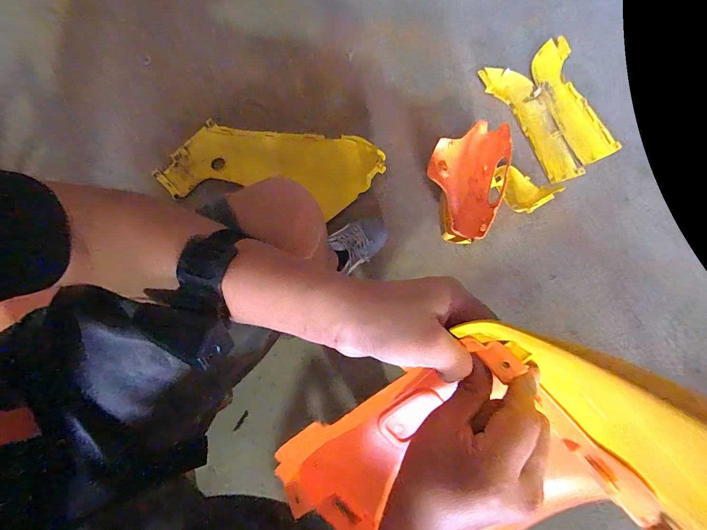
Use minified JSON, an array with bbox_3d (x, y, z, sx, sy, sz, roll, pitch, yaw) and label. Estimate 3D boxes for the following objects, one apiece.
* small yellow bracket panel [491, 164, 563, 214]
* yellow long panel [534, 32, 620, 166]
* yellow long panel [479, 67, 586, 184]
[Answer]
[{"bbox_3d":[0.434,-0.202,0.844,0.117,0.073,0.147,-43,80,-9],"label":"small yellow bracket panel"},{"bbox_3d":[0.622,-0.479,0.941,0.122,0.033,0.390,-16,77,-4],"label":"yellow long panel"},{"bbox_3d":[0.507,-0.412,0.928,0.131,0.035,0.398,-28,78,-7],"label":"yellow long panel"}]

